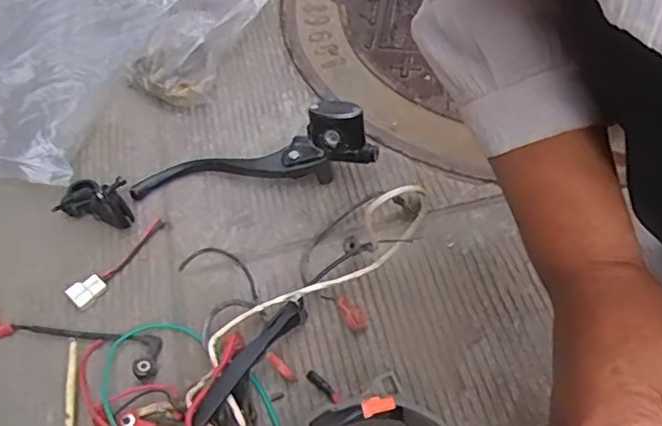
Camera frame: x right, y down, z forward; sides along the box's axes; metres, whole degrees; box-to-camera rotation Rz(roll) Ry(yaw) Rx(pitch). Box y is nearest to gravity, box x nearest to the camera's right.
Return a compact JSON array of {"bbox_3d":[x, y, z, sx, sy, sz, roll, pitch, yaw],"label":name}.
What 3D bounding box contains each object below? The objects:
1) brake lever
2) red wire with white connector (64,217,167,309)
[{"bbox_3d":[-0.109,-0.046,0.558,0.296,0.072,0.064,-13,54,-5],"label":"brake lever"},{"bbox_3d":[-0.189,0.041,0.538,0.021,0.013,0.104,30,61,23],"label":"red wire with white connector"}]

